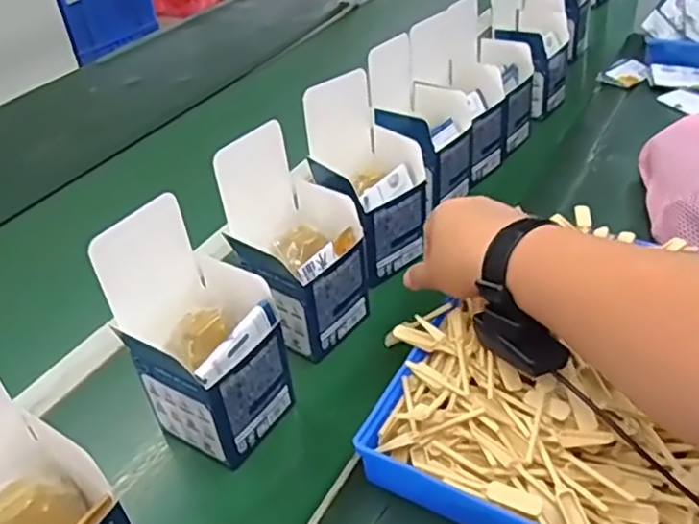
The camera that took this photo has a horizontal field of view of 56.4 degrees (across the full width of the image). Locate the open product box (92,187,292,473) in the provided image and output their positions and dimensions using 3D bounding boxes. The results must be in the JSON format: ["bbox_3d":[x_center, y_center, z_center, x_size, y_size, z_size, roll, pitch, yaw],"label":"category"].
[{"bbox_3d":[-0.112,0.054,0.486,0.100,0.167,0.094,20,47,28],"label":"open product box"}]

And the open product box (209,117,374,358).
[{"bbox_3d":[-0.046,-0.015,0.563,0.096,0.165,0.099,25,49,32],"label":"open product box"}]

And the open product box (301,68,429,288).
[{"bbox_3d":[0.016,-0.079,0.644,0.094,0.171,0.109,-28,45,-24],"label":"open product box"}]

